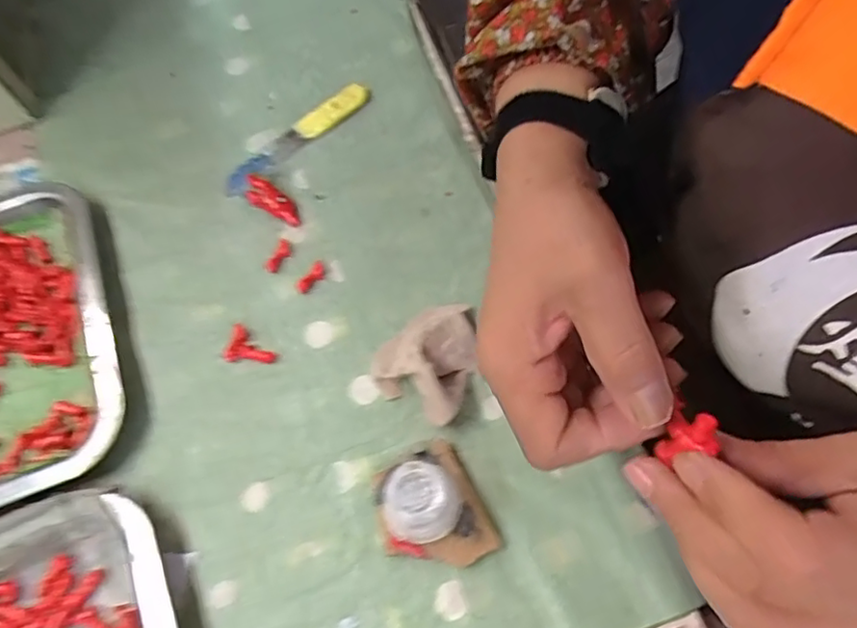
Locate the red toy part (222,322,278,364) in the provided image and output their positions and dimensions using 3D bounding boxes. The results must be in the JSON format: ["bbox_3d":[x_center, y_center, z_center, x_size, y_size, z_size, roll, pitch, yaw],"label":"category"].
[{"bbox_3d":[-0.111,0.023,0.367,0.034,0.004,0.022,37,72,19],"label":"red toy part"}]

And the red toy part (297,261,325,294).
[{"bbox_3d":[-0.075,-0.023,0.387,0.011,0.004,0.023,38,72,19],"label":"red toy part"}]

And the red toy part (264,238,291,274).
[{"bbox_3d":[-0.096,-0.037,0.388,0.012,0.005,0.023,24,68,15],"label":"red toy part"}]

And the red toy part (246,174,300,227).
[{"bbox_3d":[-0.102,-0.073,0.396,0.042,0.014,0.015,38,71,-5],"label":"red toy part"}]

